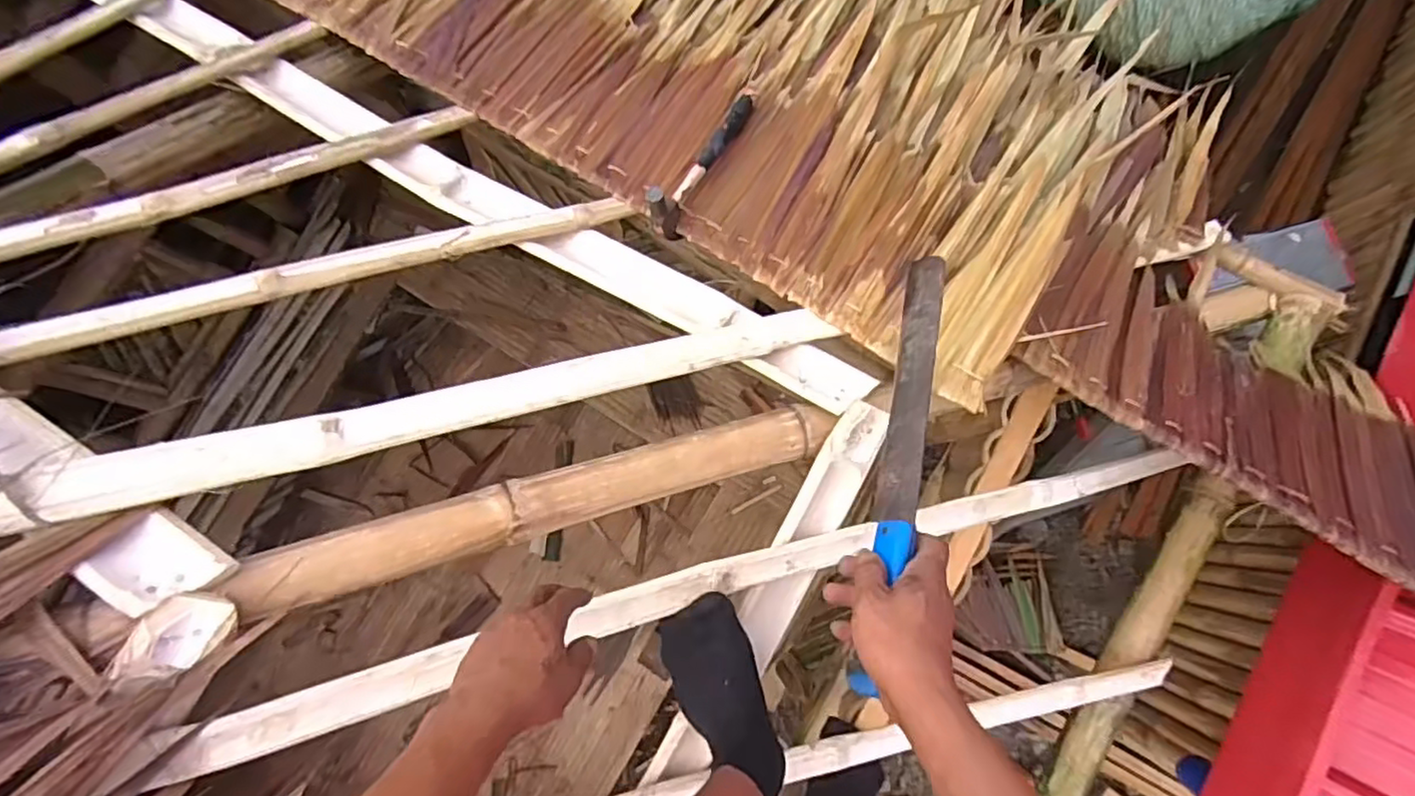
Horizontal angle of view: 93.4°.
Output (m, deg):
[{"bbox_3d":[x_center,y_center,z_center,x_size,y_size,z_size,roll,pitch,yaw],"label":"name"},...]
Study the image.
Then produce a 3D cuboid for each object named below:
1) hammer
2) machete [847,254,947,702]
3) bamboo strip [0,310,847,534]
[{"bbox_3d":[-0.002,-0.308,0.862,0.034,0.081,0.244,28,65,8],"label":"hammer"},{"bbox_3d":[0.156,0.042,0.531,0.025,0.044,0.363,12,68,6],"label":"machete"},{"bbox_3d":[-0.207,0.004,0.656,0.756,0.035,0.056,-15,80,-24],"label":"bamboo strip"}]

